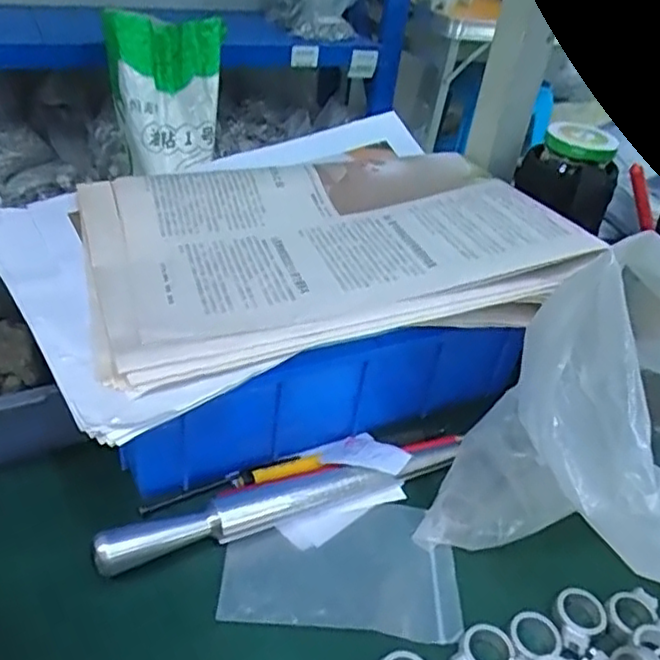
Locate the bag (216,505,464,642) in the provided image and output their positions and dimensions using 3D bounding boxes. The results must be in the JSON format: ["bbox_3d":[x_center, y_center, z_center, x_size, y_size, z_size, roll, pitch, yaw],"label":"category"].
[{"bbox_3d":[0.007,0.126,0.353,0.123,0.010,0.075,5,37,-3],"label":"bag"}]

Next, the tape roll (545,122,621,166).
[{"bbox_3d":[0.172,-0.128,0.449,0.045,0.014,0.045,5,37,-4],"label":"tape roll"}]

